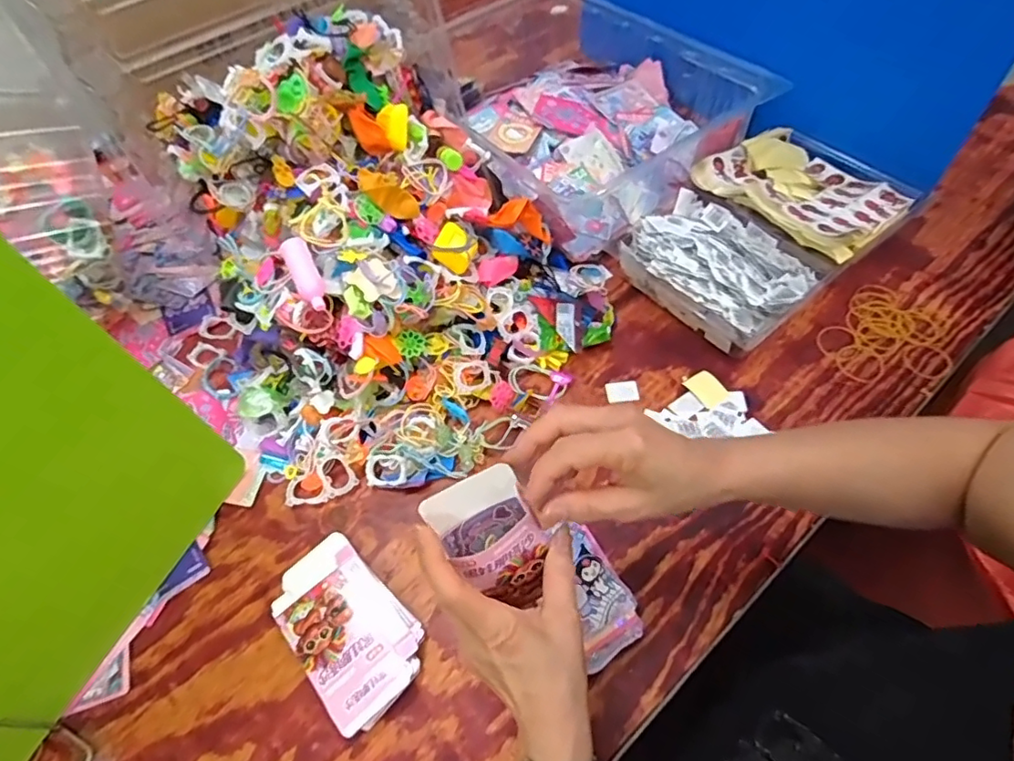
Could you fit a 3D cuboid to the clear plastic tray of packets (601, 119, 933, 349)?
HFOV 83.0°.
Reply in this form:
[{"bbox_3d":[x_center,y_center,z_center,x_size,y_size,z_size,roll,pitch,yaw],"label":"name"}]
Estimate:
[{"bbox_3d":[0.295,-0.182,0.672,0.316,0.065,0.215,-36,61,-17],"label":"clear plastic tray of packets"}]

